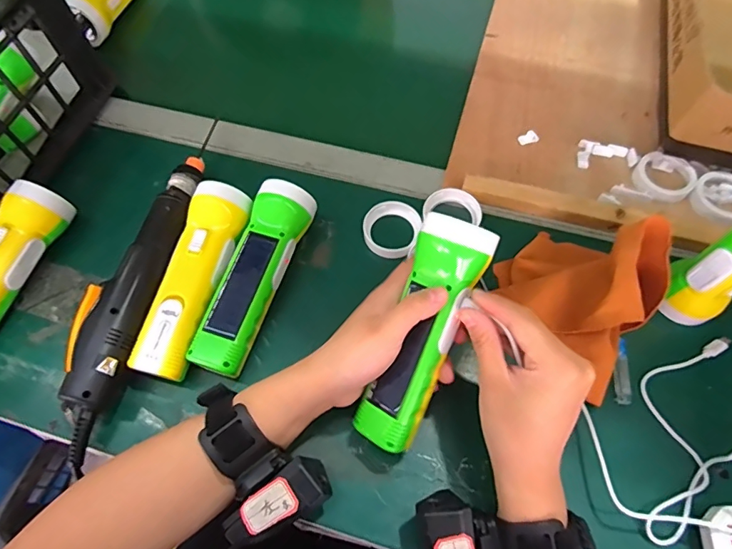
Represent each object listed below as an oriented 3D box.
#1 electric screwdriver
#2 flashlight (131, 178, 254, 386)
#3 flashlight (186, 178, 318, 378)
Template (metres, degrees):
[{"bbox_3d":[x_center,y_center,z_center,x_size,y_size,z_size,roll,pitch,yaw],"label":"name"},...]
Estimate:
[{"bbox_3d":[-0.188,-0.020,0.415,0.046,0.044,0.273,9,64,6],"label":"electric screwdriver"},{"bbox_3d":[-0.142,0.004,0.404,0.049,0.043,0.173,11,64,7],"label":"flashlight"},{"bbox_3d":[-0.096,0.001,0.405,0.050,0.044,0.176,18,65,10],"label":"flashlight"}]

